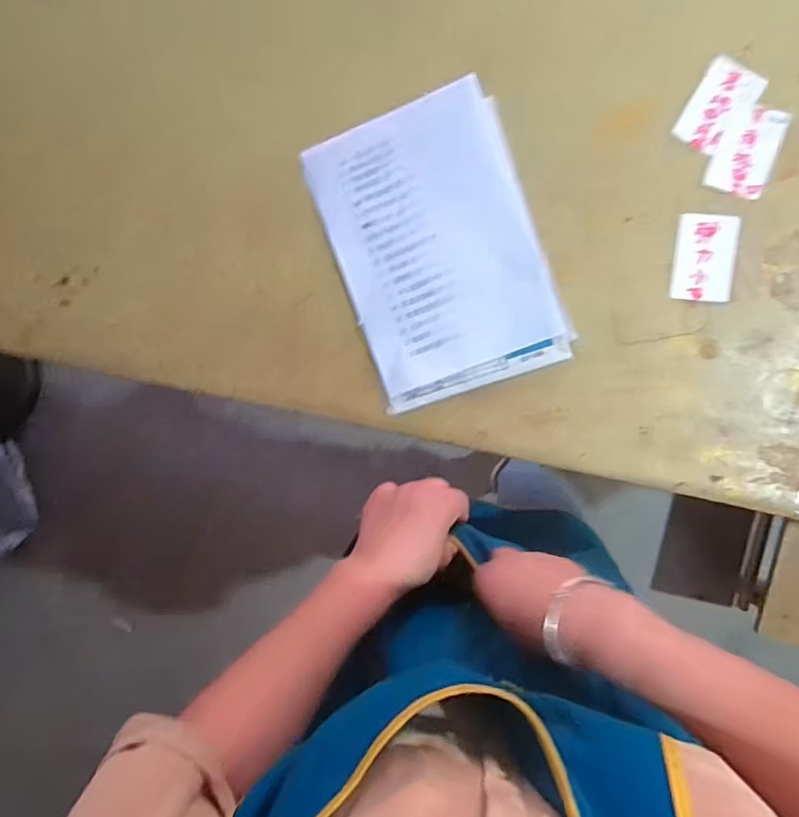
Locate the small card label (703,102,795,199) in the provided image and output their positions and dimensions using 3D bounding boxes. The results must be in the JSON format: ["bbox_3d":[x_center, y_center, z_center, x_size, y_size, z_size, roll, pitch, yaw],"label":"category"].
[{"bbox_3d":[0.368,-0.274,0.587,0.062,0.006,0.095,17,96,4],"label":"small card label"}]

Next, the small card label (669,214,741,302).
[{"bbox_3d":[0.330,-0.163,0.599,0.060,0.004,0.090,6,97,13],"label":"small card label"}]

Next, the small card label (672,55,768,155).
[{"bbox_3d":[0.339,-0.320,0.586,0.058,0.004,0.090,31,97,7],"label":"small card label"}]

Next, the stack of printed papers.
[{"bbox_3d":[0.043,-0.172,0.618,0.214,0.020,0.309,-20,94,7],"label":"stack of printed papers"}]

